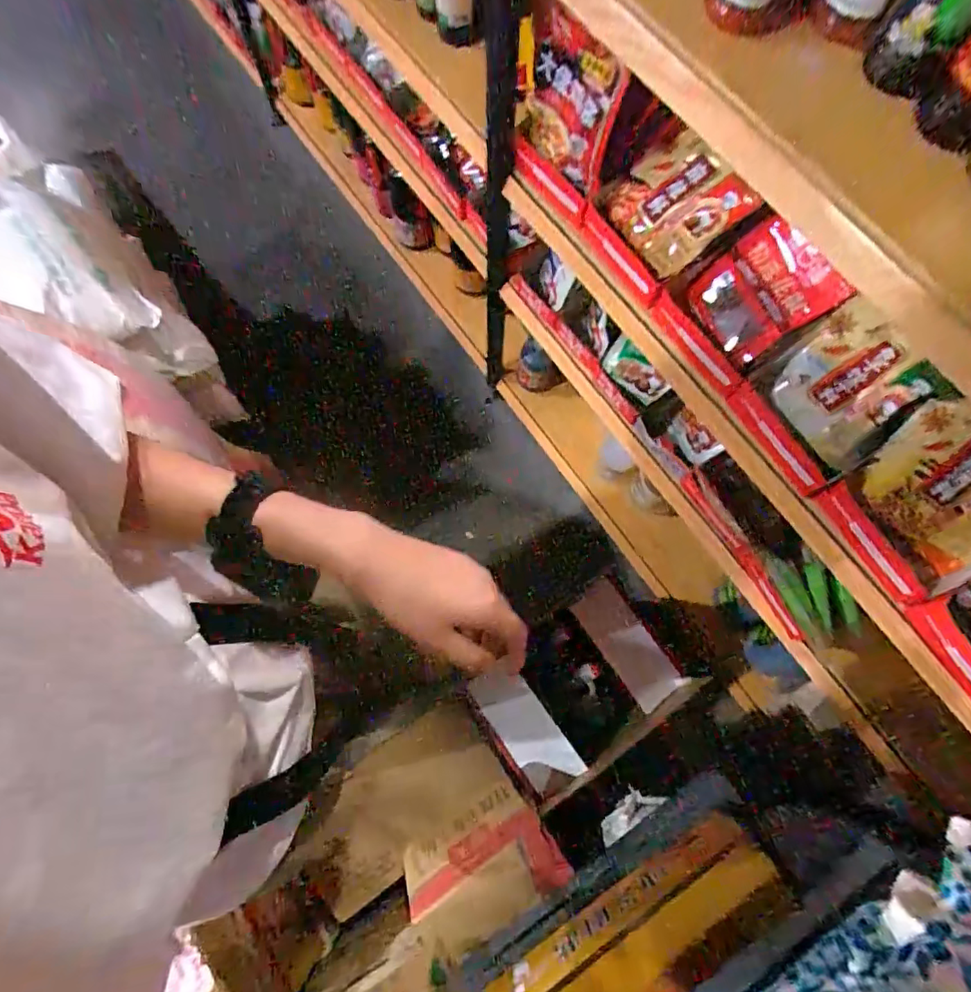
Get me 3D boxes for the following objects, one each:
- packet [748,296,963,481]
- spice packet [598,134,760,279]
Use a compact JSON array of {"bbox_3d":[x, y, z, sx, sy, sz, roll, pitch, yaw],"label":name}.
[{"bbox_3d":[0.409,-0.123,0.639,0.024,0.143,0.156,-3,58,-43],"label":"packet"},{"bbox_3d":[0.239,-0.365,0.695,0.140,0.026,0.132,-35,80,33],"label":"spice packet"}]

